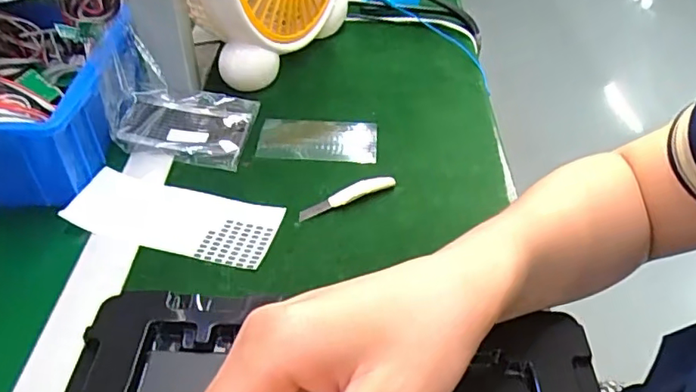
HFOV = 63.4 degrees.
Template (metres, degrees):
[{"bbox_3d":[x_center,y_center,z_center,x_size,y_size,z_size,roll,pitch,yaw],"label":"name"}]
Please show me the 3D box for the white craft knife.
[{"bbox_3d":[-0.001,-0.001,0.467,0.087,0.009,0.015,-19,48,-22],"label":"white craft knife"}]

